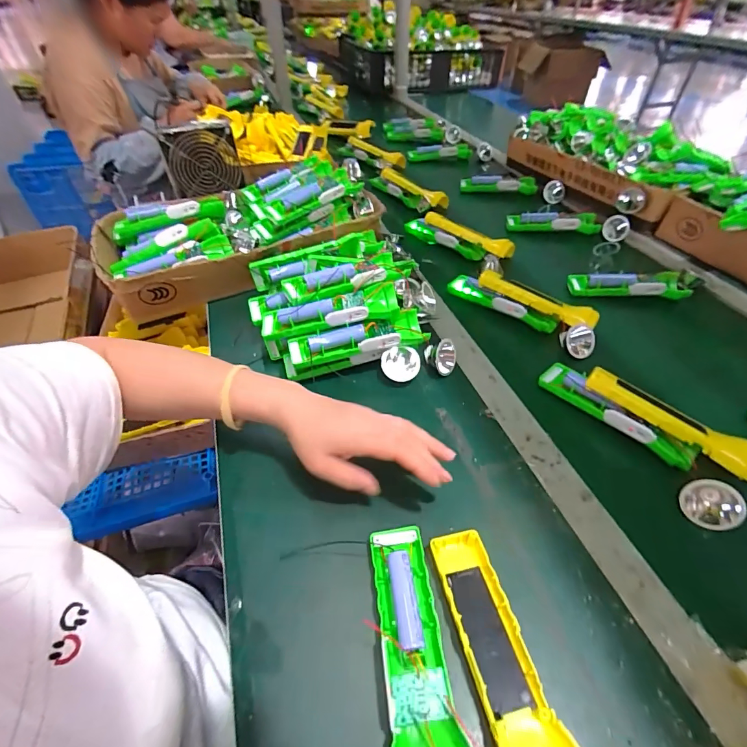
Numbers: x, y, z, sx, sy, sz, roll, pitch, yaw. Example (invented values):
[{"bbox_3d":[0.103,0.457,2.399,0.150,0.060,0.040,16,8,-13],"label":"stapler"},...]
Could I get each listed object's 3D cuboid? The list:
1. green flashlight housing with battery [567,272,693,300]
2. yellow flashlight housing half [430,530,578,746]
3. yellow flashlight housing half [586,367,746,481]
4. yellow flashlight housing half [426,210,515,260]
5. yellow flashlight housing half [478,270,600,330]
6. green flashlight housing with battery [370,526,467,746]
[{"bbox_3d":[0.383,-0.136,0.592,0.162,0.026,0.043,5,47,4],"label":"green flashlight housing with battery"},{"bbox_3d":[0.086,0.201,0.281,0.048,0.027,0.163,-11,48,-10],"label":"yellow flashlight housing half"},{"bbox_3d":[0.303,0.046,0.401,0.160,0.031,0.038,33,57,31],"label":"yellow flashlight housing half"},{"bbox_3d":[0.161,-0.242,0.678,0.166,0.040,0.026,26,52,23],"label":"yellow flashlight housing half"},{"bbox_3d":[0.224,-0.101,0.544,0.162,0.036,0.038,28,53,24],"label":"yellow flashlight housing half"},{"bbox_3d":[0.029,0.193,0.279,0.047,0.033,0.162,-4,47,-4],"label":"green flashlight housing with battery"}]

